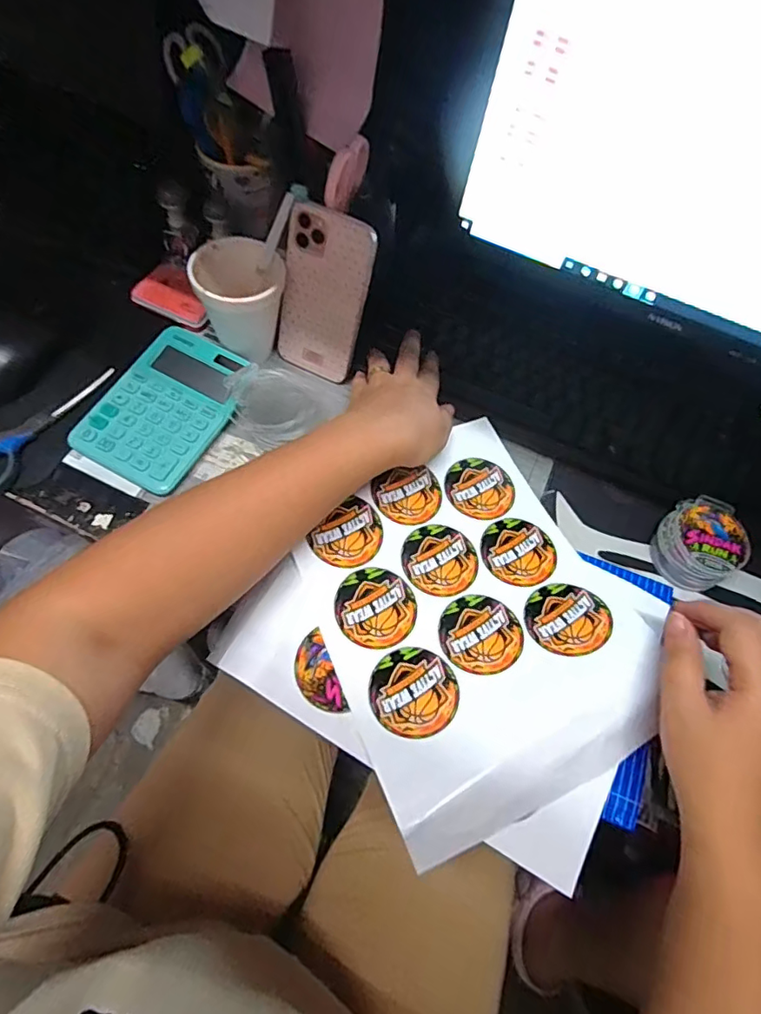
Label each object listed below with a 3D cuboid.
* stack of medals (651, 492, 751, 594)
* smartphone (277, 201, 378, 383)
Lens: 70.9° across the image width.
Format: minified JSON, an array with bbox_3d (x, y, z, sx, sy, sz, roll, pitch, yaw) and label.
[{"bbox_3d":[0.273,0.029,0.455,0.075,0.031,0.066,-39,73,-22],"label":"stack of medals"},{"bbox_3d":[-0.050,-0.180,0.467,0.072,0.143,0.006,24,45,4],"label":"smartphone"}]

